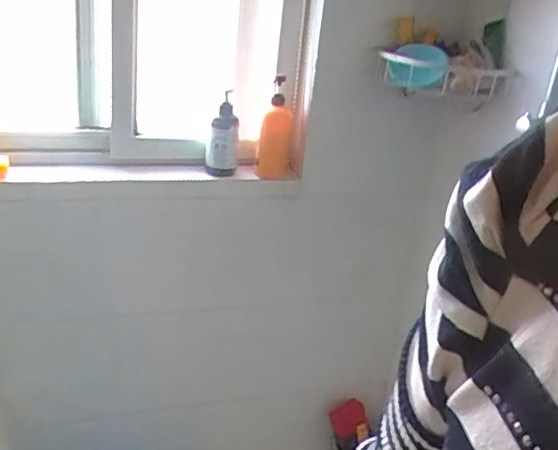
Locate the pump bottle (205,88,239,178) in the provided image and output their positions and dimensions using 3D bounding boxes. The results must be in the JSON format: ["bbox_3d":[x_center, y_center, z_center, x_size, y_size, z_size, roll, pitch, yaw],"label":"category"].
[{"bbox_3d":[-0.122,-0.198,1.323,0.066,0.181,0.062,4,24,-6],"label":"pump bottle"}]

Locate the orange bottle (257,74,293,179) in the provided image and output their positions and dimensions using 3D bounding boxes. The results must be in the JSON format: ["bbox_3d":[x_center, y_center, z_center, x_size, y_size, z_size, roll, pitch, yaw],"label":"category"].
[{"bbox_3d":[-0.006,-0.212,1.350,0.070,0.224,0.075,6,24,-1],"label":"orange bottle"}]

